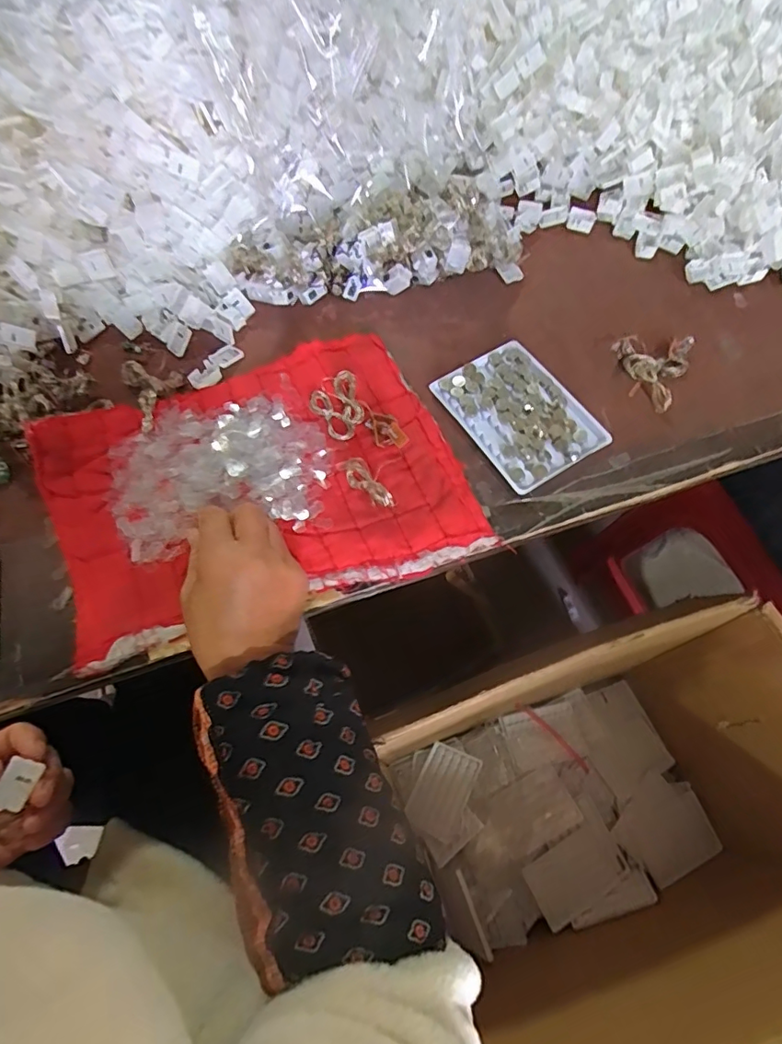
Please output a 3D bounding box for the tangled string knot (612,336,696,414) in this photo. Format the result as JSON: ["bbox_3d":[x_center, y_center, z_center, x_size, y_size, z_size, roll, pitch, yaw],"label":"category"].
[{"bbox_3d":[0.222,-0.136,0.445,0.061,0.015,0.077,29,71,15],"label":"tangled string knot"}]

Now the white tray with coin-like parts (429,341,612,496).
[{"bbox_3d":[0.107,-0.093,0.431,0.091,0.007,0.128,-30,67,-10],"label":"white tray with coin-like parts"}]

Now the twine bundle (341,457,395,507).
[{"bbox_3d":[-0.021,-0.032,0.397,0.018,0.017,0.058,-31,68,-10],"label":"twine bundle"}]

